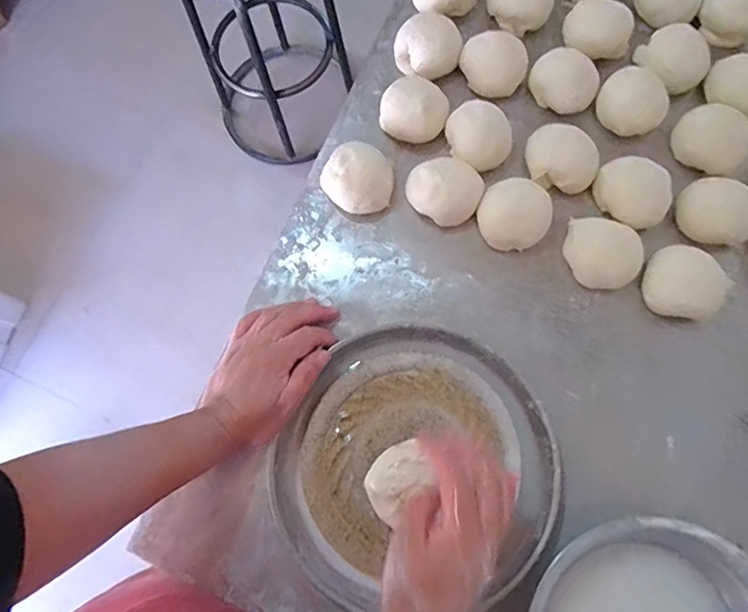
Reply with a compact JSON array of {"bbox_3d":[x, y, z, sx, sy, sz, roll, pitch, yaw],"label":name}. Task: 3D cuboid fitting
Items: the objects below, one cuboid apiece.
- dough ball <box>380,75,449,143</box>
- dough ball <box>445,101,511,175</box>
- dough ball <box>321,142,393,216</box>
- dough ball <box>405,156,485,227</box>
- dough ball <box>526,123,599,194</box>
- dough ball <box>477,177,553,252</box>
[{"bbox_3d":[0.041,-0.197,0.518,0.065,0.046,0.056,15,77,6],"label":"dough ball"},{"bbox_3d":[0.104,-0.168,0.514,0.063,0.032,0.057,19,77,7],"label":"dough ball"},{"bbox_3d":[-0.016,-0.122,0.509,0.067,0.039,0.062,-1,76,2],"label":"dough ball"},{"bbox_3d":[0.066,-0.112,0.504,0.071,0.037,0.059,31,79,9],"label":"dough ball"},{"bbox_3d":[0.186,-0.145,0.511,0.068,0.033,0.056,9,76,5],"label":"dough ball"},{"bbox_3d":[0.134,-0.089,0.501,0.063,0.035,0.065,-1,76,2],"label":"dough ball"}]

